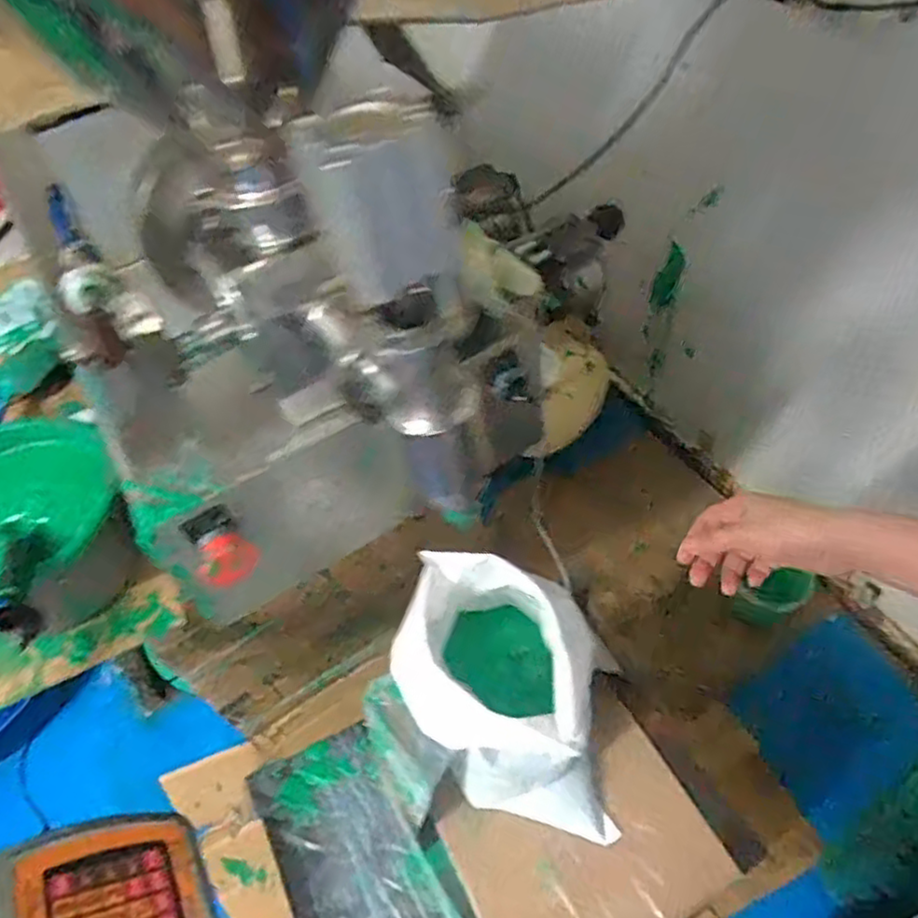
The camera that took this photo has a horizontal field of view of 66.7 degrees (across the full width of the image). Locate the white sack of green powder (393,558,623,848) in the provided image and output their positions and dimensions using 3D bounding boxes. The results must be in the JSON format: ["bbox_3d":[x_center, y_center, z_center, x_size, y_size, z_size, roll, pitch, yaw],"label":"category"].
[{"bbox_3d":[0.054,0.213,0.628,0.186,0.213,0.160,7,52,12],"label":"white sack of green powder"}]

